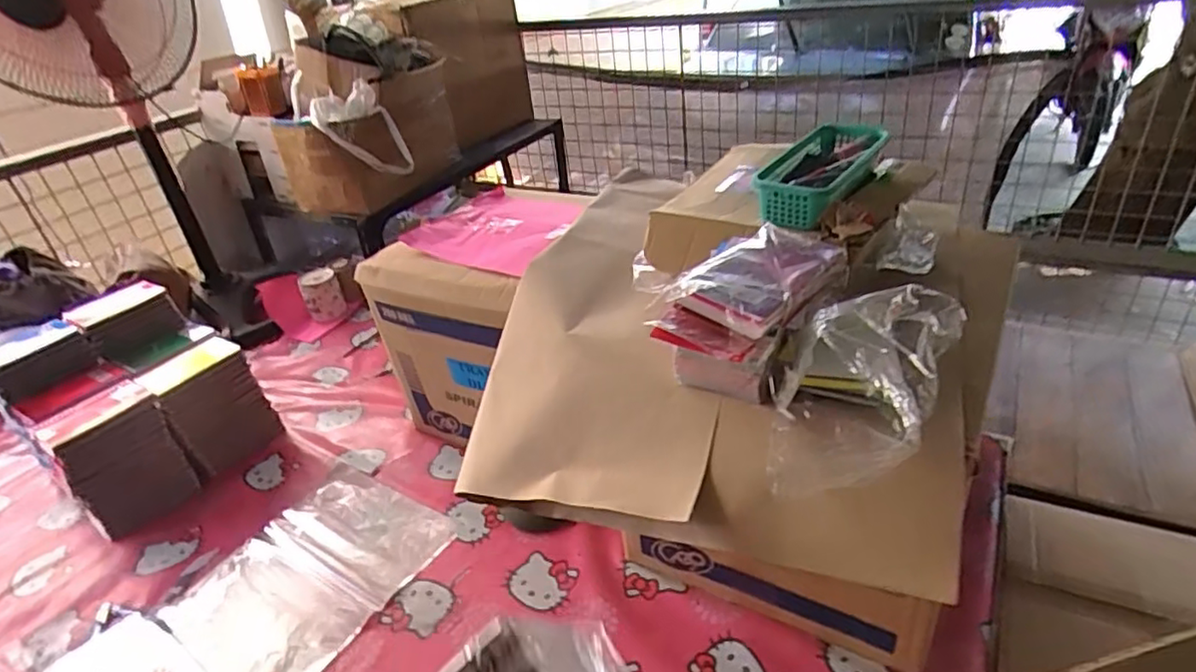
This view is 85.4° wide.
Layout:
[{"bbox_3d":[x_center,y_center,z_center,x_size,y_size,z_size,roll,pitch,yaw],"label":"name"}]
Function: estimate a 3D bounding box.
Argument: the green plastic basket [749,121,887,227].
[{"bbox_3d":[0.260,-0.188,0.747,0.092,0.044,0.229,17,40,34],"label":"green plastic basket"}]

